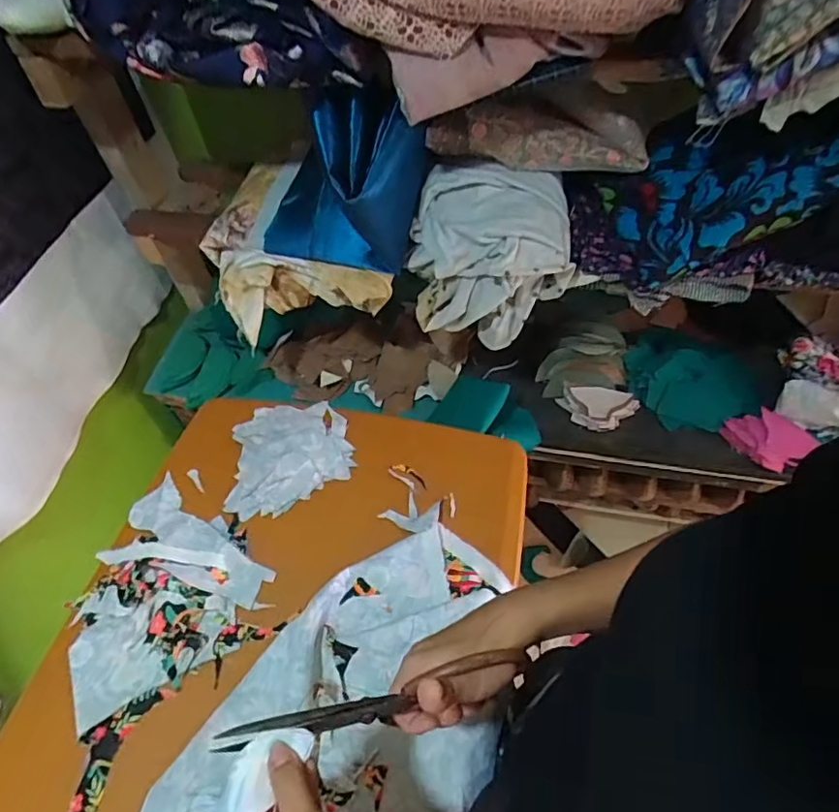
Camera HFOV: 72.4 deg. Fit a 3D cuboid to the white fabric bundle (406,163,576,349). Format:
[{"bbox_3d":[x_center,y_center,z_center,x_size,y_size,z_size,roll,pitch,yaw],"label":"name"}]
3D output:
[{"bbox_3d":[0.087,-0.182,0.695,0.187,0.161,0.127,10,54,12],"label":"white fabric bundle"}]

